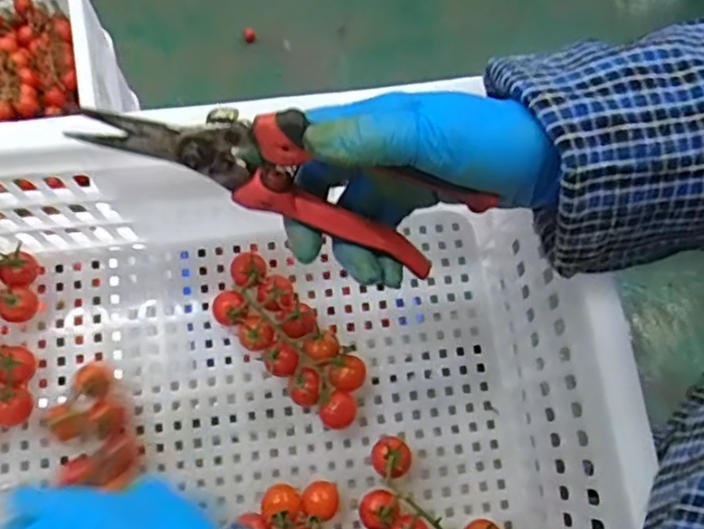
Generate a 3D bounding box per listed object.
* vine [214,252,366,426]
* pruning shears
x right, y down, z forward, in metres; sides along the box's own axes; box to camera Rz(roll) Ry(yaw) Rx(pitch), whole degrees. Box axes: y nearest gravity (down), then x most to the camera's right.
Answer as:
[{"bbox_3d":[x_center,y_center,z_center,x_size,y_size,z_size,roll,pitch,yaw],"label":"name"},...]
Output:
[{"bbox_3d":[-0.042,0.052,0.462,0.048,0.027,0.126,-43,76,-16],"label":"vine"},{"bbox_3d":[-0.030,-0.042,0.305,0.172,0.055,0.026,20,69,-11],"label":"pruning shears"}]

